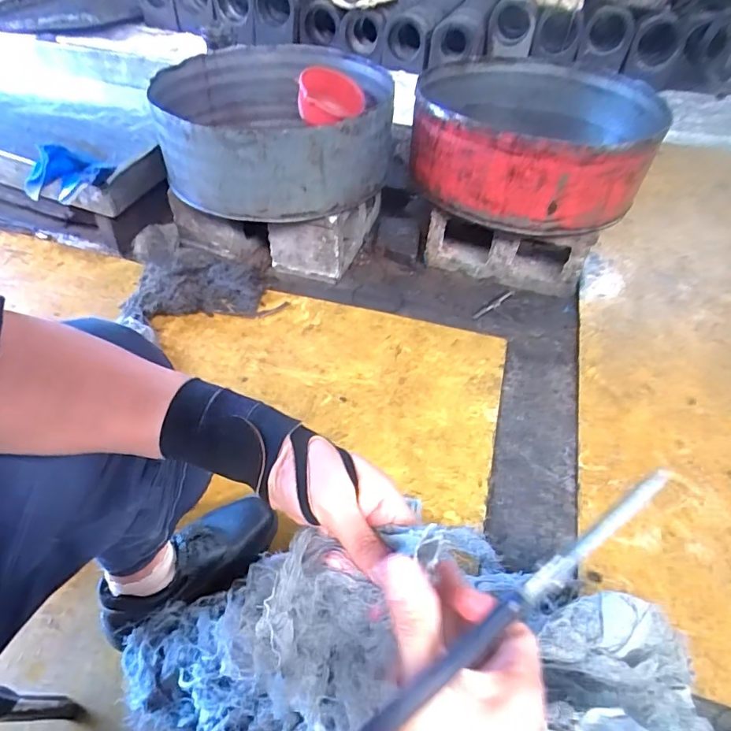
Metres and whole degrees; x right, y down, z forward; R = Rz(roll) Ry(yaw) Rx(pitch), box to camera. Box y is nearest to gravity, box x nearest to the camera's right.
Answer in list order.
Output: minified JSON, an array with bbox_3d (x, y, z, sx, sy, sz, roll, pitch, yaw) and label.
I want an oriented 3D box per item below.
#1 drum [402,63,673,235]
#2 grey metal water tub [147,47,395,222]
[{"bbox_3d":[0.382,-0.538,1.129,0.509,0.180,0.531,15,48,10],"label":"drum"},{"bbox_3d":[-0.209,-0.576,1.155,0.543,0.180,0.575,2,49,-2],"label":"grey metal water tub"}]

